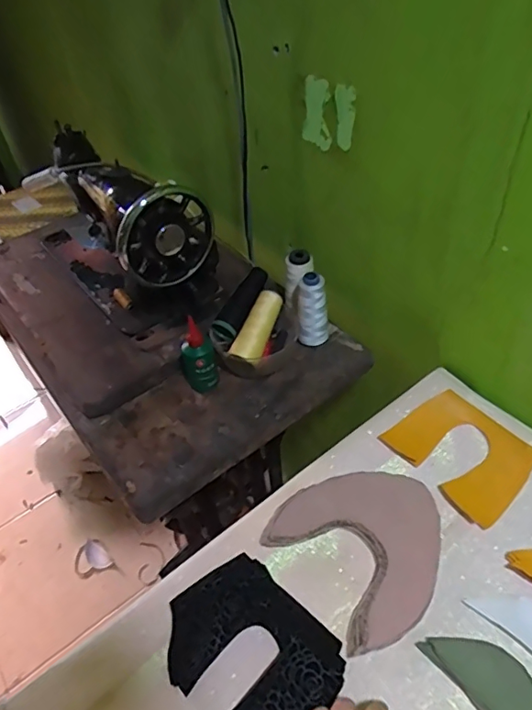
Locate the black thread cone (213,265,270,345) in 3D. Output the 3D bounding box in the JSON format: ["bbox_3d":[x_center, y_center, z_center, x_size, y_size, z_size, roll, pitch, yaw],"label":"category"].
[{"bbox_3d":[-0.031,-0.075,0.742,0.035,0.035,0.123,20,66,24],"label":"black thread cone"}]

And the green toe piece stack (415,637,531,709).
[{"bbox_3d":[0.199,0.283,0.449,0.059,0.011,0.117,-28,49,-21],"label":"green toe piece stack"}]

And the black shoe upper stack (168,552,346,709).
[{"bbox_3d":[-0.018,0.271,0.482,0.128,0.019,0.149,-32,50,-24],"label":"black shoe upper stack"}]

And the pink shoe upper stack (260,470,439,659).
[{"bbox_3d":[0.109,0.189,0.544,0.170,0.021,0.160,-31,50,-23],"label":"pink shoe upper stack"}]

